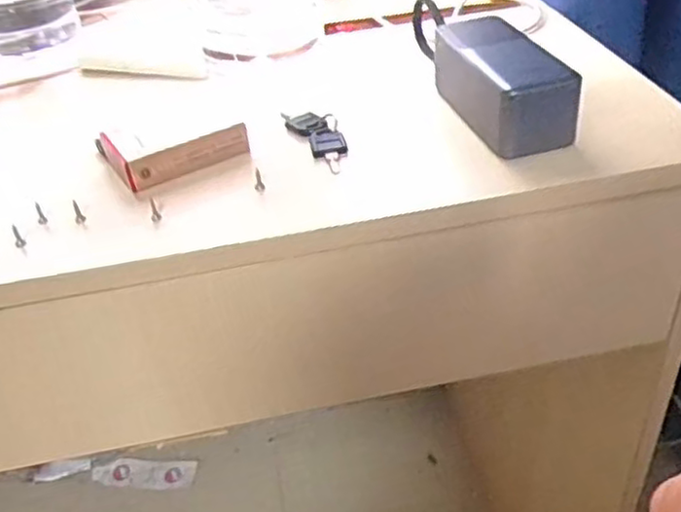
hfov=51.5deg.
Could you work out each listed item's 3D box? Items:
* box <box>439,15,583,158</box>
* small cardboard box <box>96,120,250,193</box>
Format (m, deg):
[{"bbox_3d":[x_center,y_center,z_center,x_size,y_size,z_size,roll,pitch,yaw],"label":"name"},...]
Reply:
[{"bbox_3d":[0.110,-0.124,0.497,0.061,0.048,0.152,-10,37,-7],"label":"box"},{"bbox_3d":[-0.119,-0.081,0.504,0.092,0.025,0.055,-24,41,-23],"label":"small cardboard box"}]

